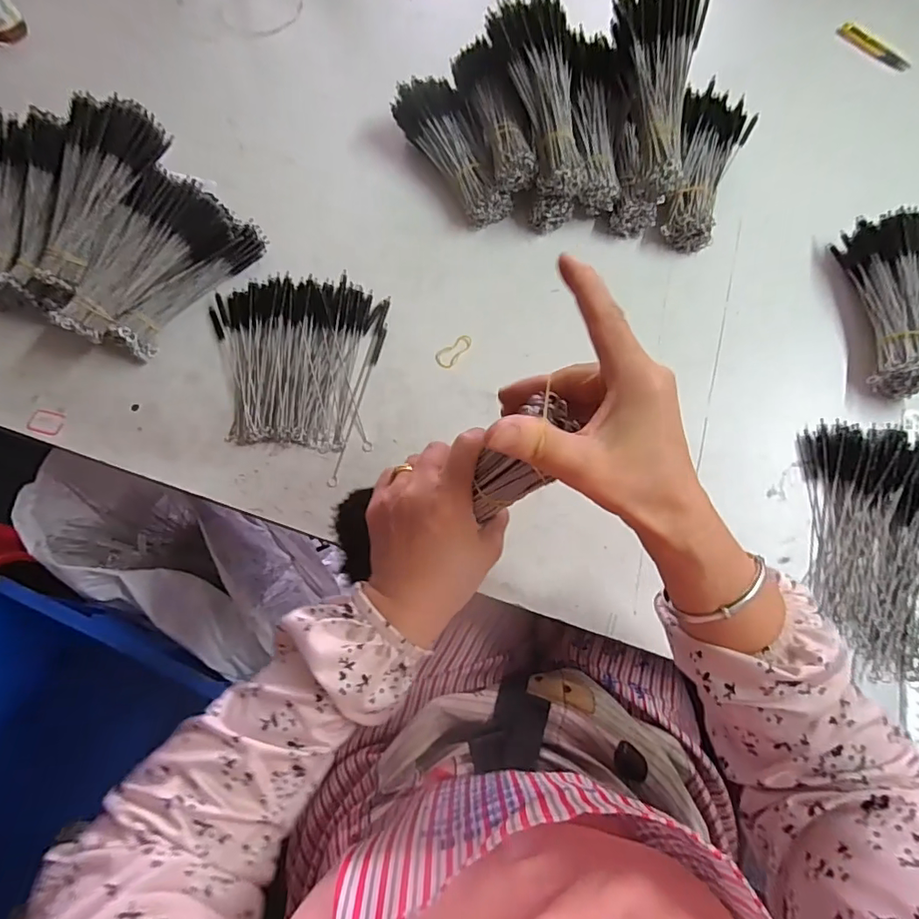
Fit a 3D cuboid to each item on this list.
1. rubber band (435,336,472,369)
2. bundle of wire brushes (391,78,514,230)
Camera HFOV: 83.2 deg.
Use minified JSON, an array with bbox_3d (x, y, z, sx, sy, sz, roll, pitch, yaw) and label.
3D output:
[{"bbox_3d":[-0.007,-0.122,0.580,0.024,0.004,0.048,39,78,9],"label":"rubber band"},{"bbox_3d":[-0.005,-0.384,0.649,0.076,0.071,0.201,-26,70,-11],"label":"bundle of wire brushes"}]

